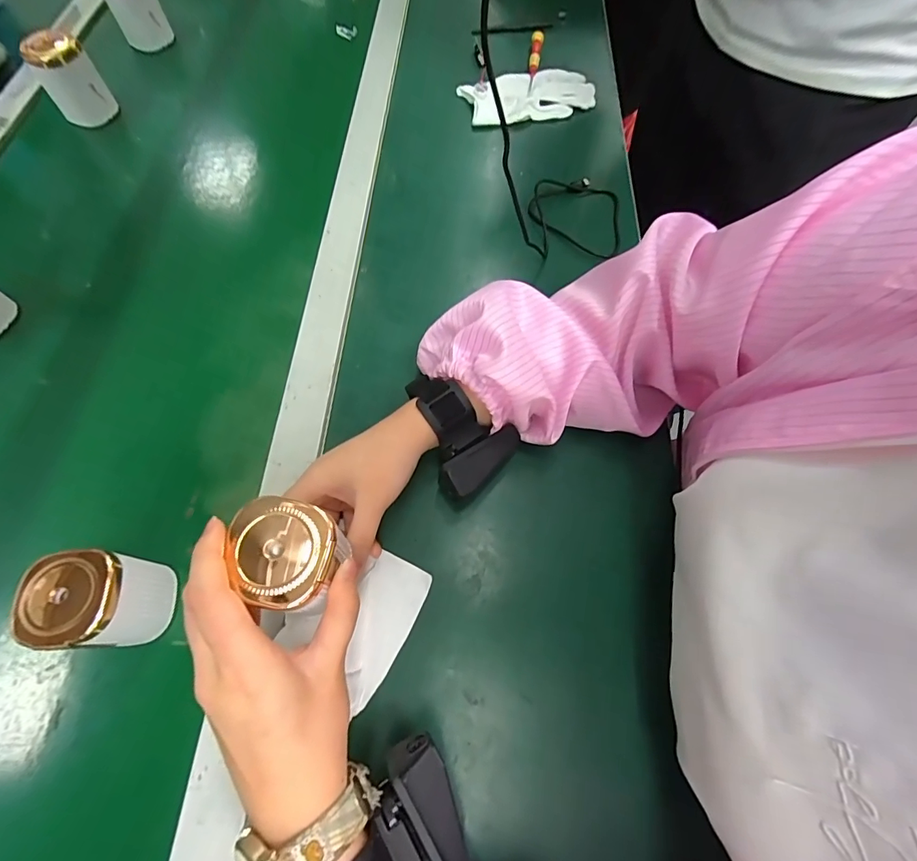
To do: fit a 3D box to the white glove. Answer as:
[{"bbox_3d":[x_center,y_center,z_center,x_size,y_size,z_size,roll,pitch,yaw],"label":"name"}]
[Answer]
[{"bbox_3d":[0.093,-0.429,0.567,0.169,0.017,0.082,-15,68,-4],"label":"white glove"}]

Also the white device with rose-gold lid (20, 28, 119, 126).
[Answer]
[{"bbox_3d":[-0.446,-0.404,0.516,0.056,0.067,0.050,-41,72,-13],"label":"white device with rose-gold lid"}]

